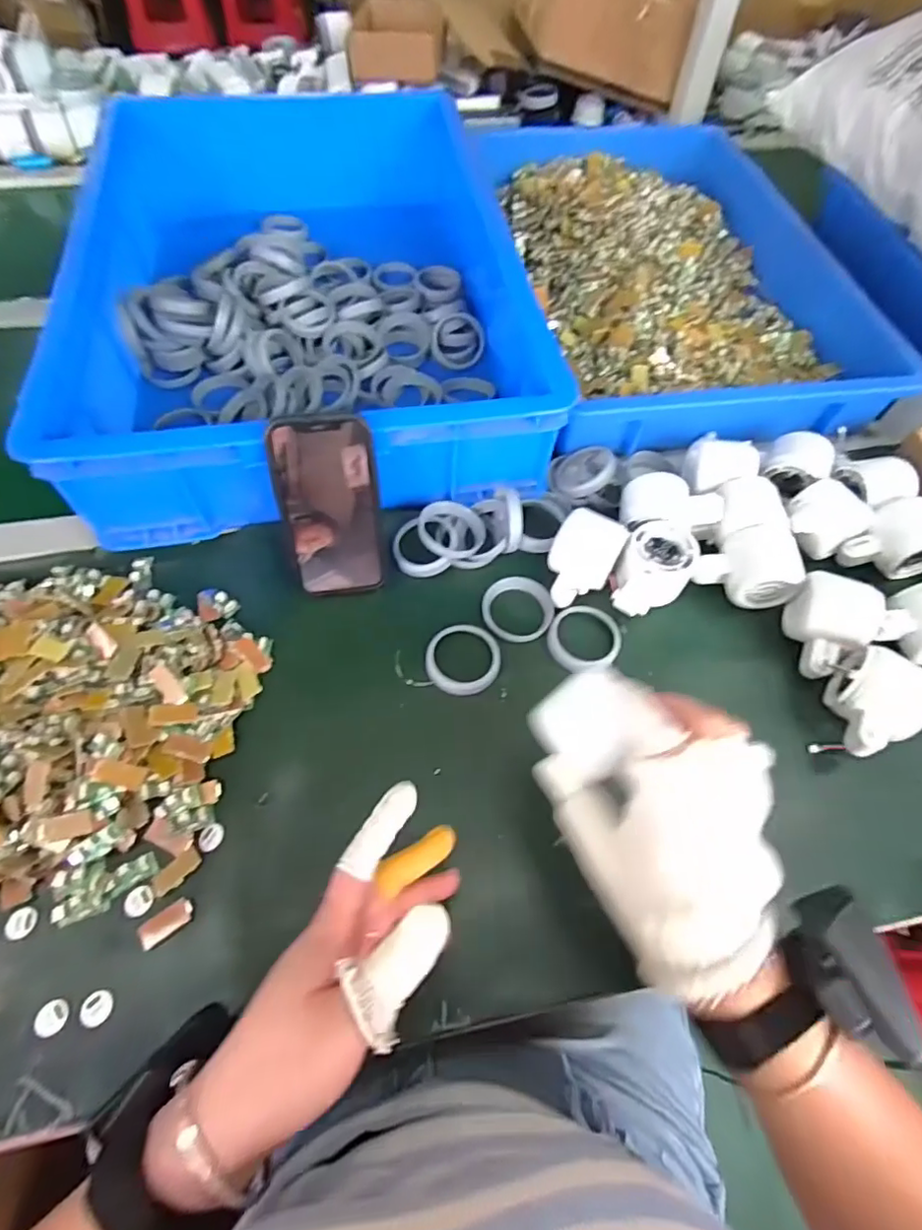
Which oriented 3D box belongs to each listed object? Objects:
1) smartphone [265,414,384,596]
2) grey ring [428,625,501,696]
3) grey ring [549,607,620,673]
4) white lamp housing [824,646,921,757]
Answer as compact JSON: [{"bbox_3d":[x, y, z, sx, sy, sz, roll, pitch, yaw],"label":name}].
[{"bbox_3d":[-0.101,-0.080,0.448,0.072,0.147,0.009,-6,36,-7],"label":"smartphone"},{"bbox_3d":[0.002,0.035,0.461,0.059,0.005,0.059,1,60,-2],"label":"grey ring"},{"bbox_3d":[0.102,0.020,0.472,0.059,0.008,0.061,1,60,-2],"label":"grey ring"},{"bbox_3d":[0.304,0.066,0.423,0.080,0.055,0.062,-31,66,-18],"label":"white lamp housing"}]

